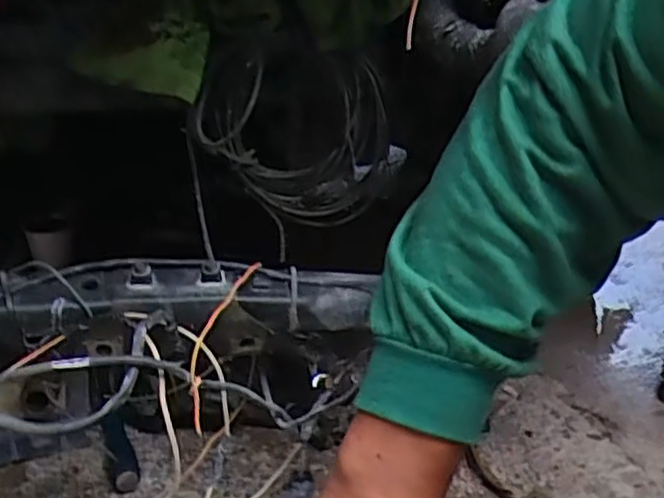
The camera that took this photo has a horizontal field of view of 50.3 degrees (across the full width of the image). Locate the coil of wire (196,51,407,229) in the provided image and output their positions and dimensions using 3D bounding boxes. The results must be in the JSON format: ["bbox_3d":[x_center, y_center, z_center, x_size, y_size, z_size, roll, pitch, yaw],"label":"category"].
[{"bbox_3d":[-0.026,-0.084,0.561,0.151,0.137,0.046,0,25,-7],"label":"coil of wire"}]

